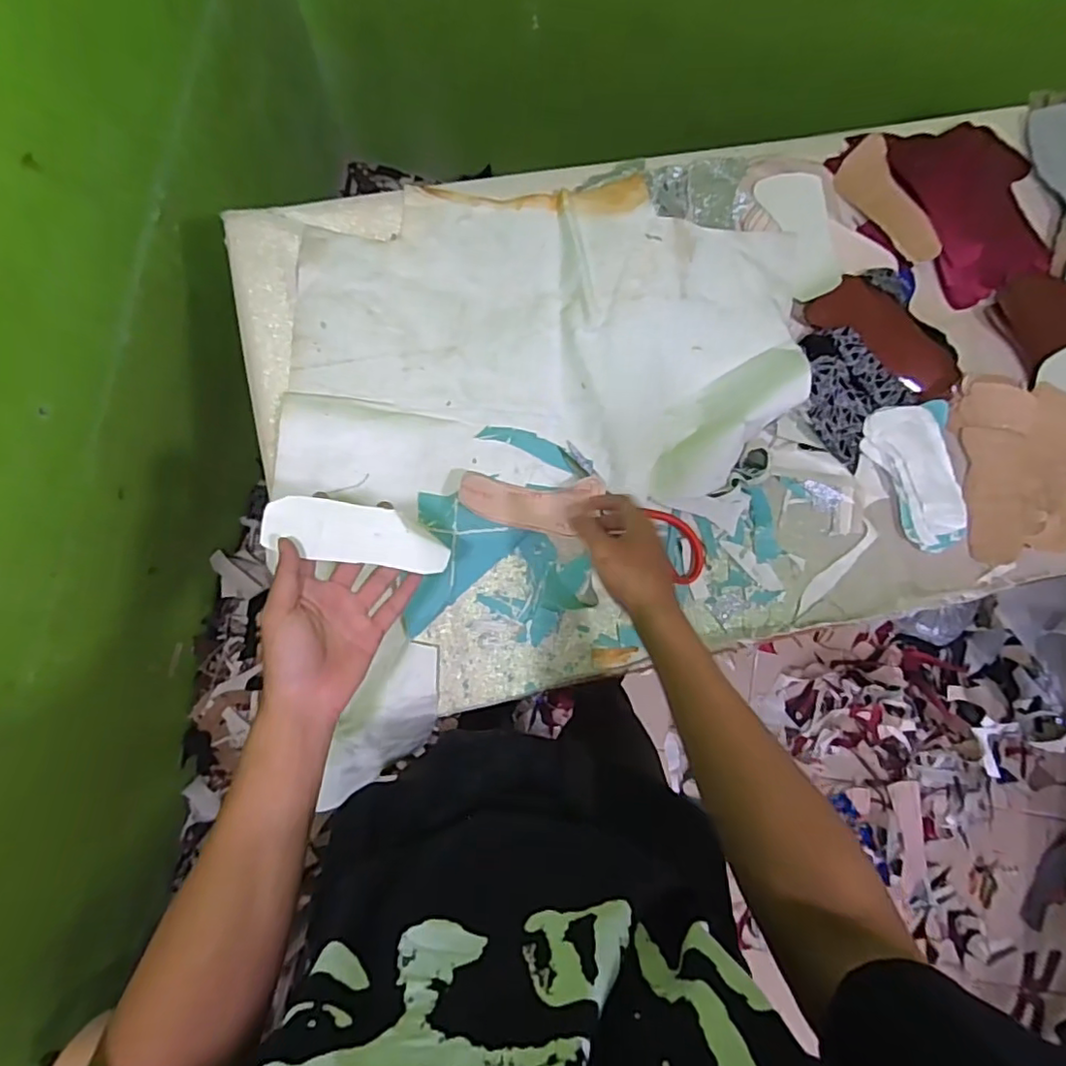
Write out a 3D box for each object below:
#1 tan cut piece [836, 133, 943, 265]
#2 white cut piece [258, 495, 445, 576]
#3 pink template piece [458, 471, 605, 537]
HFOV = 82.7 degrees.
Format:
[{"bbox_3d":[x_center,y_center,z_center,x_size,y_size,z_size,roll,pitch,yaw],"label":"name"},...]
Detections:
[{"bbox_3d":[0.441,-0.408,0.758,0.067,0.013,0.166,-27,87,32],"label":"tan cut piece"},{"bbox_3d":[-0.143,0.002,0.500,0.146,0.022,0.049,14,83,-11],"label":"white cut piece"},{"bbox_3d":[-0.003,-0.034,0.682,0.156,0.019,0.061,4,84,-10],"label":"pink template piece"}]

